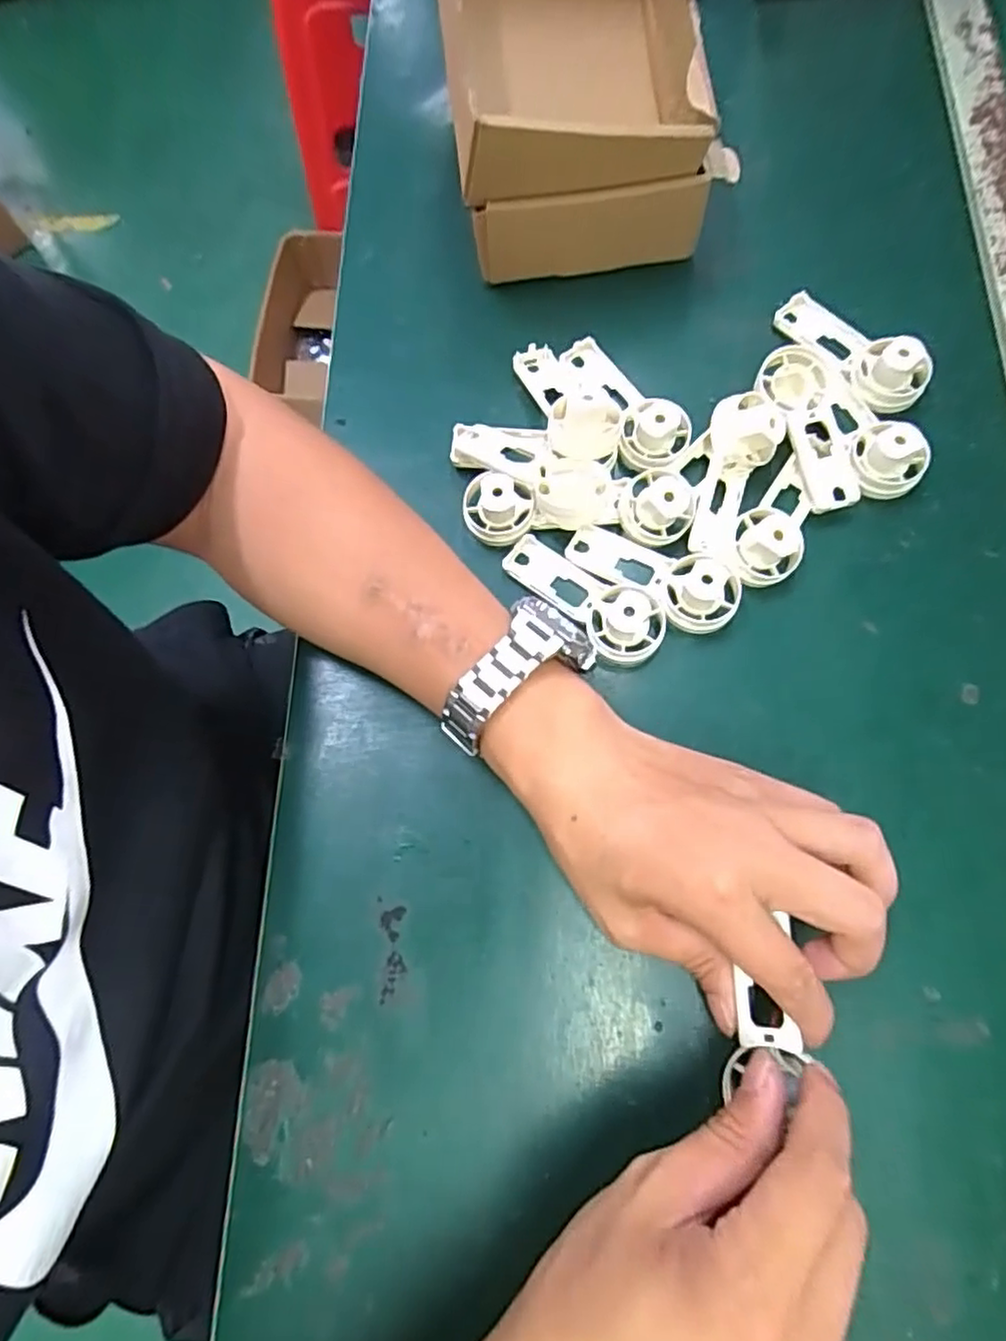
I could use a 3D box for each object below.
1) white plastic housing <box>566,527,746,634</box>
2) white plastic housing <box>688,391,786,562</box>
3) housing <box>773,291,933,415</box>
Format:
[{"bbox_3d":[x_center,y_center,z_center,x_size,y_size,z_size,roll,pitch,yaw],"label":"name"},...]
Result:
[{"bbox_3d":[0.079,-0.053,0.358,0.092,0.023,0.038,27,76,22],"label":"white plastic housing"},{"bbox_3d":[0.123,-0.102,0.362,0.035,0.025,0.090,16,87,7],"label":"white plastic housing"},{"bbox_3d":[0.198,-0.184,0.384,0.035,0.035,0.092,-39,76,-9],"label":"housing"}]

